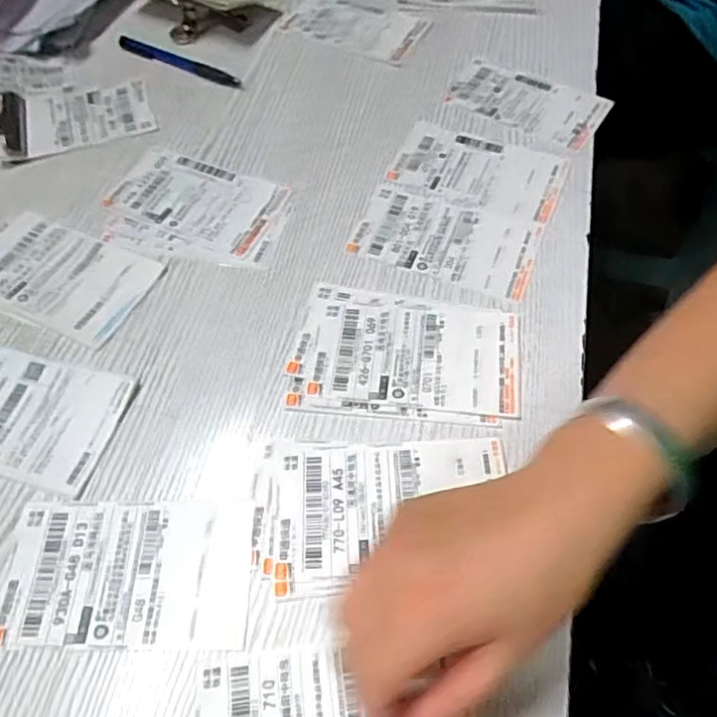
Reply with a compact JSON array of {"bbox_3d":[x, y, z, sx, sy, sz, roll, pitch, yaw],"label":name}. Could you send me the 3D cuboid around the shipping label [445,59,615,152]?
[{"bbox_3d":[0.142,-0.218,0.517,0.125,0.004,0.076,28,63,17],"label":"shipping label"}]

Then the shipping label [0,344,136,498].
[{"bbox_3d":[-0.214,0.031,0.373,0.133,0.004,0.079,12,60,9],"label":"shipping label"}]

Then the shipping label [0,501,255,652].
[{"bbox_3d":[-0.122,0.112,0.319,0.128,0.004,0.074,-1,59,1],"label":"shipping label"}]

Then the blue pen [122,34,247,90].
[{"bbox_3d":[-0.167,-0.270,0.554,0.139,0.008,0.015,26,63,16],"label":"blue pen"}]

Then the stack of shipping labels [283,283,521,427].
[{"bbox_3d":[0.029,-0.004,0.385,0.142,0.004,0.092,5,59,5],"label":"stack of shipping labels"}]

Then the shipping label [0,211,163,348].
[{"bbox_3d":[-0.213,-0.059,0.427,0.133,0.004,0.079,20,61,13],"label":"shipping label"}]

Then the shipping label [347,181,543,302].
[{"bbox_3d":[0.063,-0.089,0.441,0.125,0.004,0.079,17,61,12],"label":"shipping label"}]

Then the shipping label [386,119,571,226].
[{"bbox_3d":[0.093,-0.148,0.478,0.125,0.005,0.079,18,61,12],"label":"shipping label"}]

